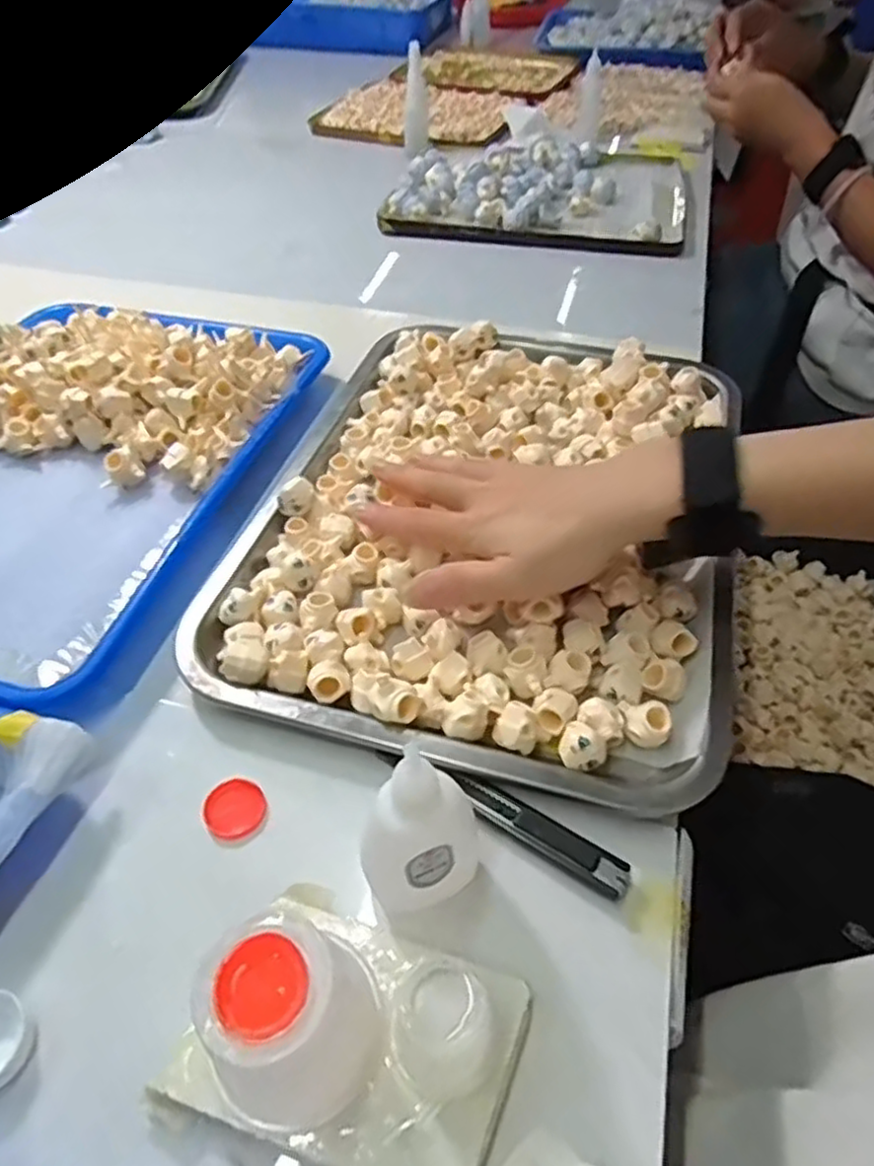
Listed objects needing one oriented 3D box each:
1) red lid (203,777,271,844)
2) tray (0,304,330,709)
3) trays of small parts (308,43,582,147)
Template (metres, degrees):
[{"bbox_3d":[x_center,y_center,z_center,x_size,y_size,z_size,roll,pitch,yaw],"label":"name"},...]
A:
[{"bbox_3d":[-0.086,0.097,0.301,0.025,0.004,0.028,-32,55,-25],"label":"red lid"},{"bbox_3d":[-0.237,-0.081,0.434,0.256,0.037,0.328,14,50,13],"label":"tray"},{"bbox_3d":[0.030,-0.705,0.997,0.250,0.022,0.438,18,51,16],"label":"trays of small parts"}]

